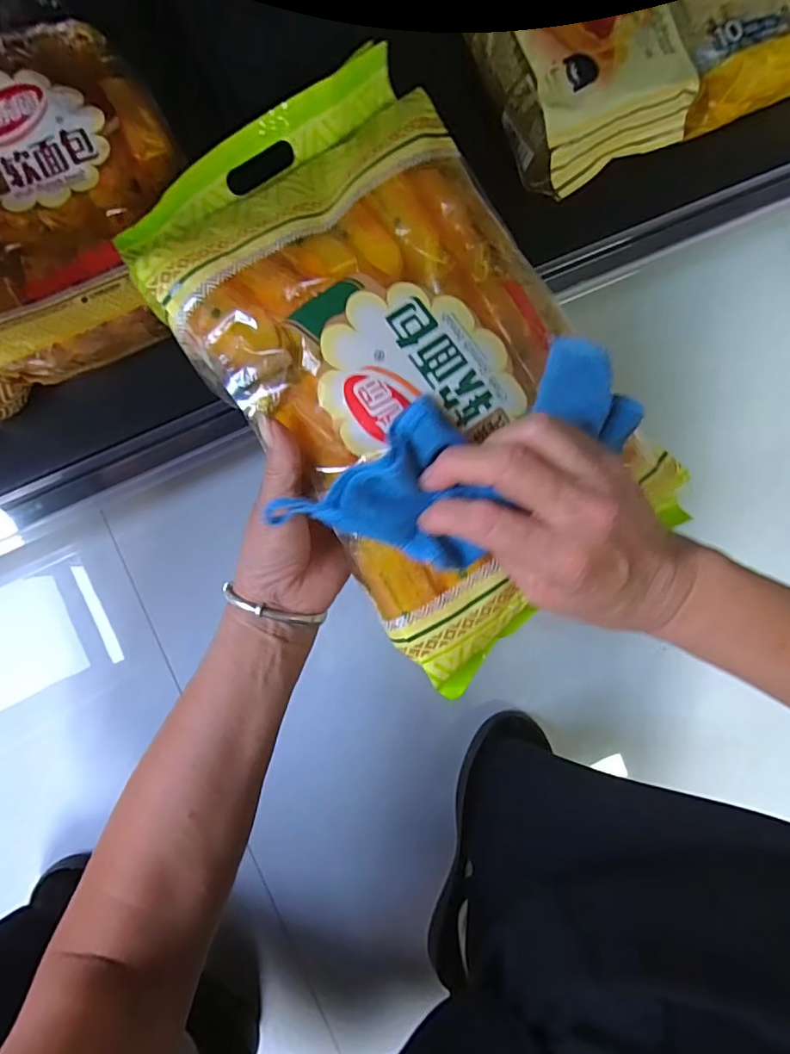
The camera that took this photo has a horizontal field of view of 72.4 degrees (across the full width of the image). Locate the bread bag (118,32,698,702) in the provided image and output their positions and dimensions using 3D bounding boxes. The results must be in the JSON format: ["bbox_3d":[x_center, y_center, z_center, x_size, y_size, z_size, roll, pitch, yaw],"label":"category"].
[{"bbox_3d":[0.006,-0.102,0.321,0.204,0.066,0.346,-35,92,-6],"label":"bread bag"}]

